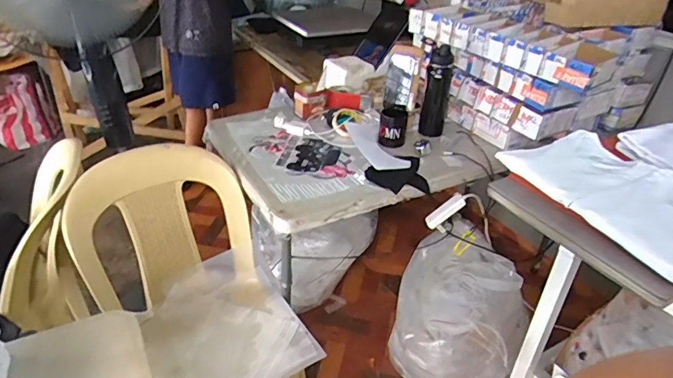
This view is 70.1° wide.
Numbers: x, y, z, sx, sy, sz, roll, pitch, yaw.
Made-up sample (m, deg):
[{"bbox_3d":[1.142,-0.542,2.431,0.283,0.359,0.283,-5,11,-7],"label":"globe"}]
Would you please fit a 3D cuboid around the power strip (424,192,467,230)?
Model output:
[{"bbox_3d":[0.308,0.065,1.366,0.047,0.150,0.023,42,39,0],"label":"power strip"}]

